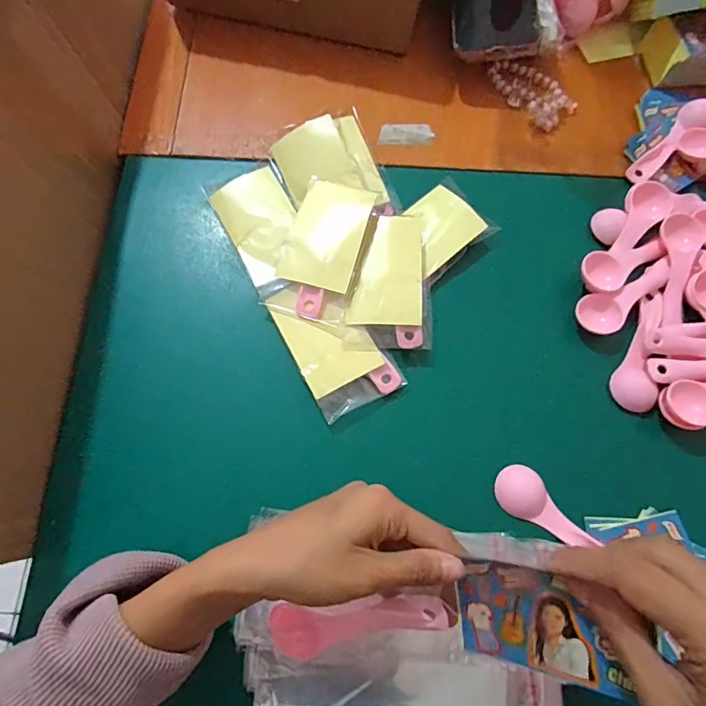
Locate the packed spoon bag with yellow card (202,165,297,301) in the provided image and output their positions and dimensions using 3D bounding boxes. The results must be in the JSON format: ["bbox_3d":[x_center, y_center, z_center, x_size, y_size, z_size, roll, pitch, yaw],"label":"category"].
[{"bbox_3d":[-0.074,-0.105,0.383,0.060,0.018,0.111,-28,74,-9],"label":"packed spoon bag with yellow card"}]

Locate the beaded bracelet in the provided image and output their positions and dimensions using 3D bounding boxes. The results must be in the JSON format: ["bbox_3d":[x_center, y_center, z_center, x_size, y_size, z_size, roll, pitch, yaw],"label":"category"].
[{"bbox_3d":[0.174,-0.259,0.443,0.052,0.014,0.086,-41,76,-12],"label":"beaded bracelet"}]

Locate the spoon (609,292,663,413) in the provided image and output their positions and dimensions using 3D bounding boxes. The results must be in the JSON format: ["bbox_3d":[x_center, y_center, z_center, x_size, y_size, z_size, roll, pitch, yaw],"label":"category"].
[{"bbox_3d":[0.235,-0.005,0.366,0.031,0.013,0.107,16,73,5],"label":"spoon"}]

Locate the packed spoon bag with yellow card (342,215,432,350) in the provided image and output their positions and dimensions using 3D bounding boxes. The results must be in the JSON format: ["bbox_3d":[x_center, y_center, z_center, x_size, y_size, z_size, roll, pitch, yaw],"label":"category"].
[{"bbox_3d":[0.028,-0.058,0.360,0.067,0.021,0.109,0,72,0],"label":"packed spoon bag with yellow card"}]

